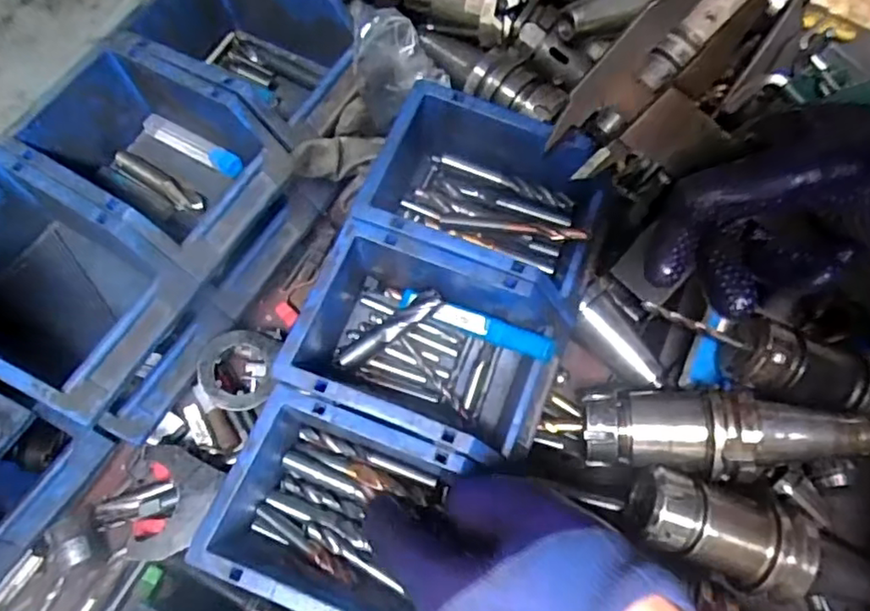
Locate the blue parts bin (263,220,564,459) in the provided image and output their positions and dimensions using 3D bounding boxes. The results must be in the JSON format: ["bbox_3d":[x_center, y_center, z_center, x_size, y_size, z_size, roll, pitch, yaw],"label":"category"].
[{"bbox_3d":[-0.006,0.028,0.383,0.145,0.077,0.103,19,69,8],"label":"blue parts bin"}]

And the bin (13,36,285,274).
[{"bbox_3d":[-0.185,-0.100,0.425,0.153,0.077,0.103,34,71,13],"label":"bin"}]

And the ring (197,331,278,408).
[{"bbox_3d":[-0.141,0.045,0.442,0.054,0.013,0.055,0,67,0],"label":"ring"}]

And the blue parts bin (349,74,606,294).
[{"bbox_3d":[0.033,-0.065,0.409,0.143,0.073,0.103,20,69,8],"label":"blue parts bin"}]

